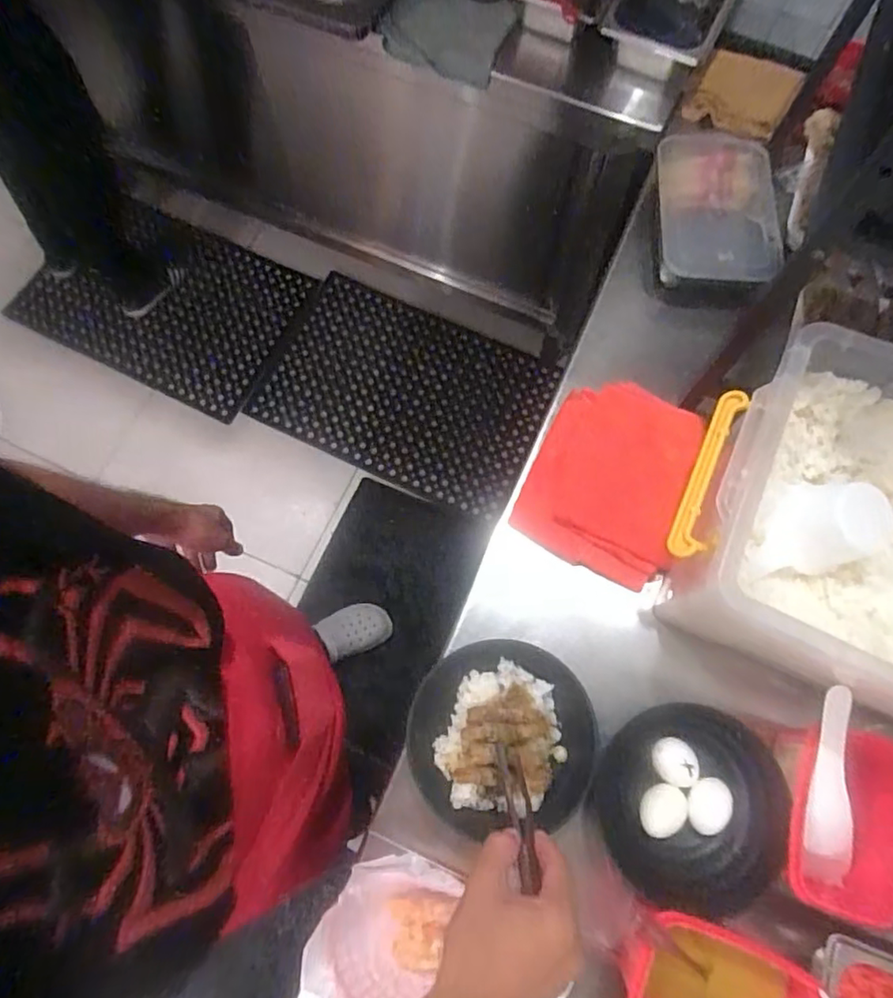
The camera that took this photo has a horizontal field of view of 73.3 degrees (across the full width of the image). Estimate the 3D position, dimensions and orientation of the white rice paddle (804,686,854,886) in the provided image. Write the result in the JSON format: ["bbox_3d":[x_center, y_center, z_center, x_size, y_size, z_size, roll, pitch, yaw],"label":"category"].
[{"bbox_3d":[0.362,0.286,0.573,0.053,0.029,0.212,-9,105,-3],"label":"white rice paddle"}]

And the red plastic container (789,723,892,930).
[{"bbox_3d":[0.372,0.308,0.576,0.110,0.072,0.164,5,73,1],"label":"red plastic container"}]

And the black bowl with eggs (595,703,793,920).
[{"bbox_3d":[0.238,0.302,0.596,0.168,0.073,0.183,0,73,0],"label":"black bowl with eggs"}]

